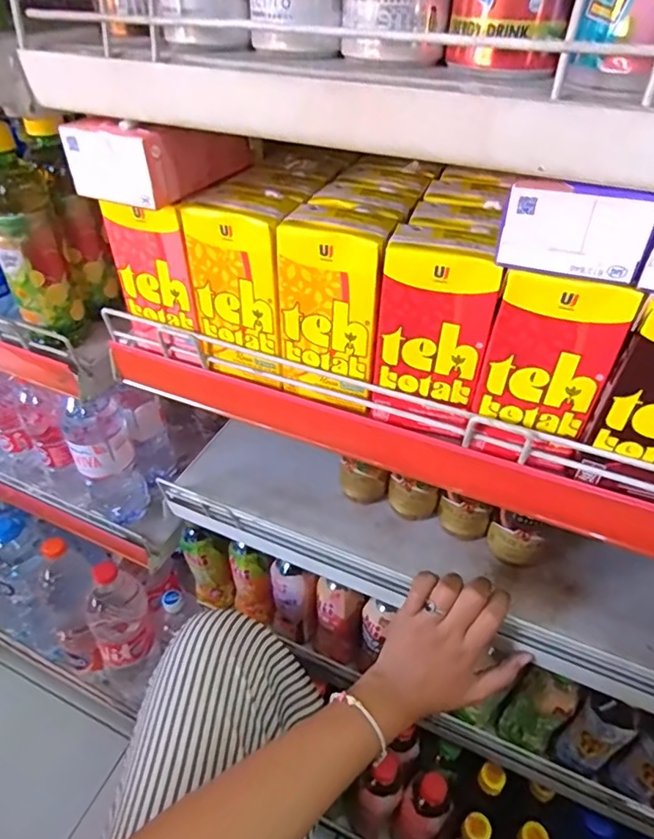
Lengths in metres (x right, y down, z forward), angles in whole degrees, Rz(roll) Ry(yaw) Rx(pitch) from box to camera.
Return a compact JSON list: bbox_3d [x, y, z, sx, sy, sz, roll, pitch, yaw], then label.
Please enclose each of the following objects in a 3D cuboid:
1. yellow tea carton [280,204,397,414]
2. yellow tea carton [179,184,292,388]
[{"bbox_3d":[0.004,-0.069,0.347,0.065,0.121,0.033,15,44,15],"label":"yellow tea carton"},{"bbox_3d":[-0.054,-0.089,0.368,0.066,0.120,0.038,17,45,18],"label":"yellow tea carton"}]

